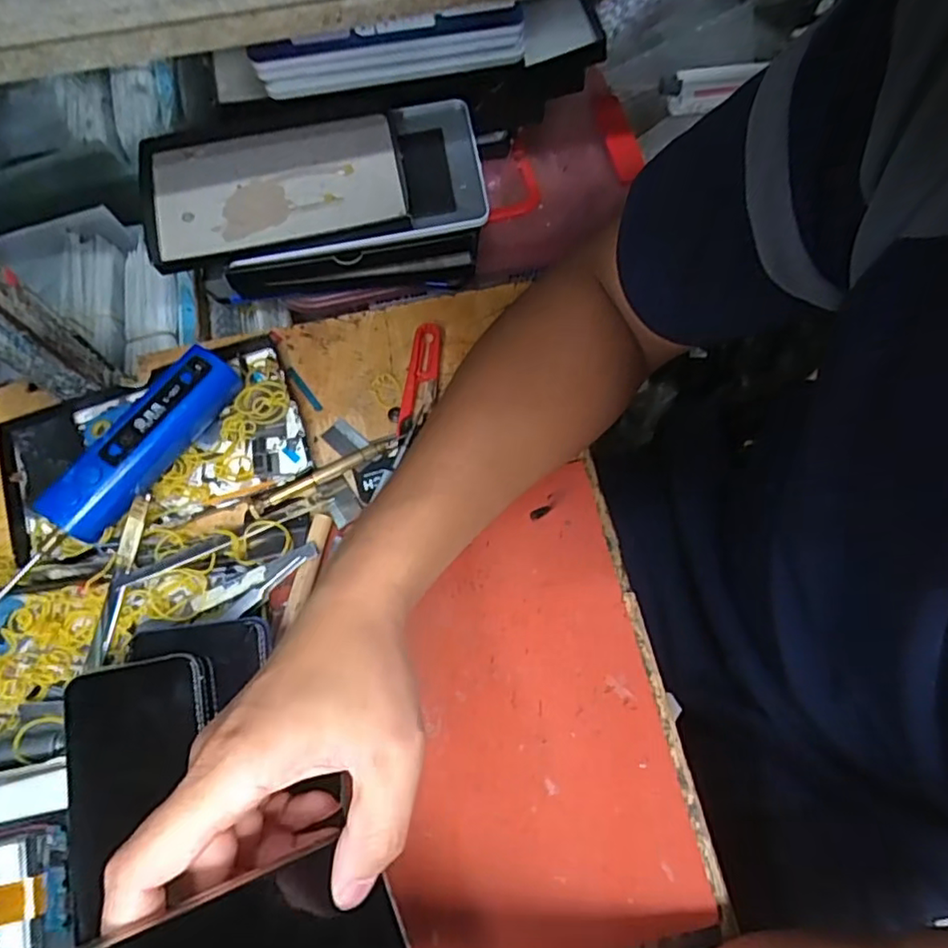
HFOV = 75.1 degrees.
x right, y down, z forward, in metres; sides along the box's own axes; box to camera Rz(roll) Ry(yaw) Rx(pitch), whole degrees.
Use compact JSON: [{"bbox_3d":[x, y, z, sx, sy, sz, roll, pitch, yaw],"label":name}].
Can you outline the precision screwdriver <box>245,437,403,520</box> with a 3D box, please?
[{"bbox_3d":[-0.093,0.000,0.386,0.097,0.010,0.011,-29,74,-10],"label":"precision screwdriver"}]

